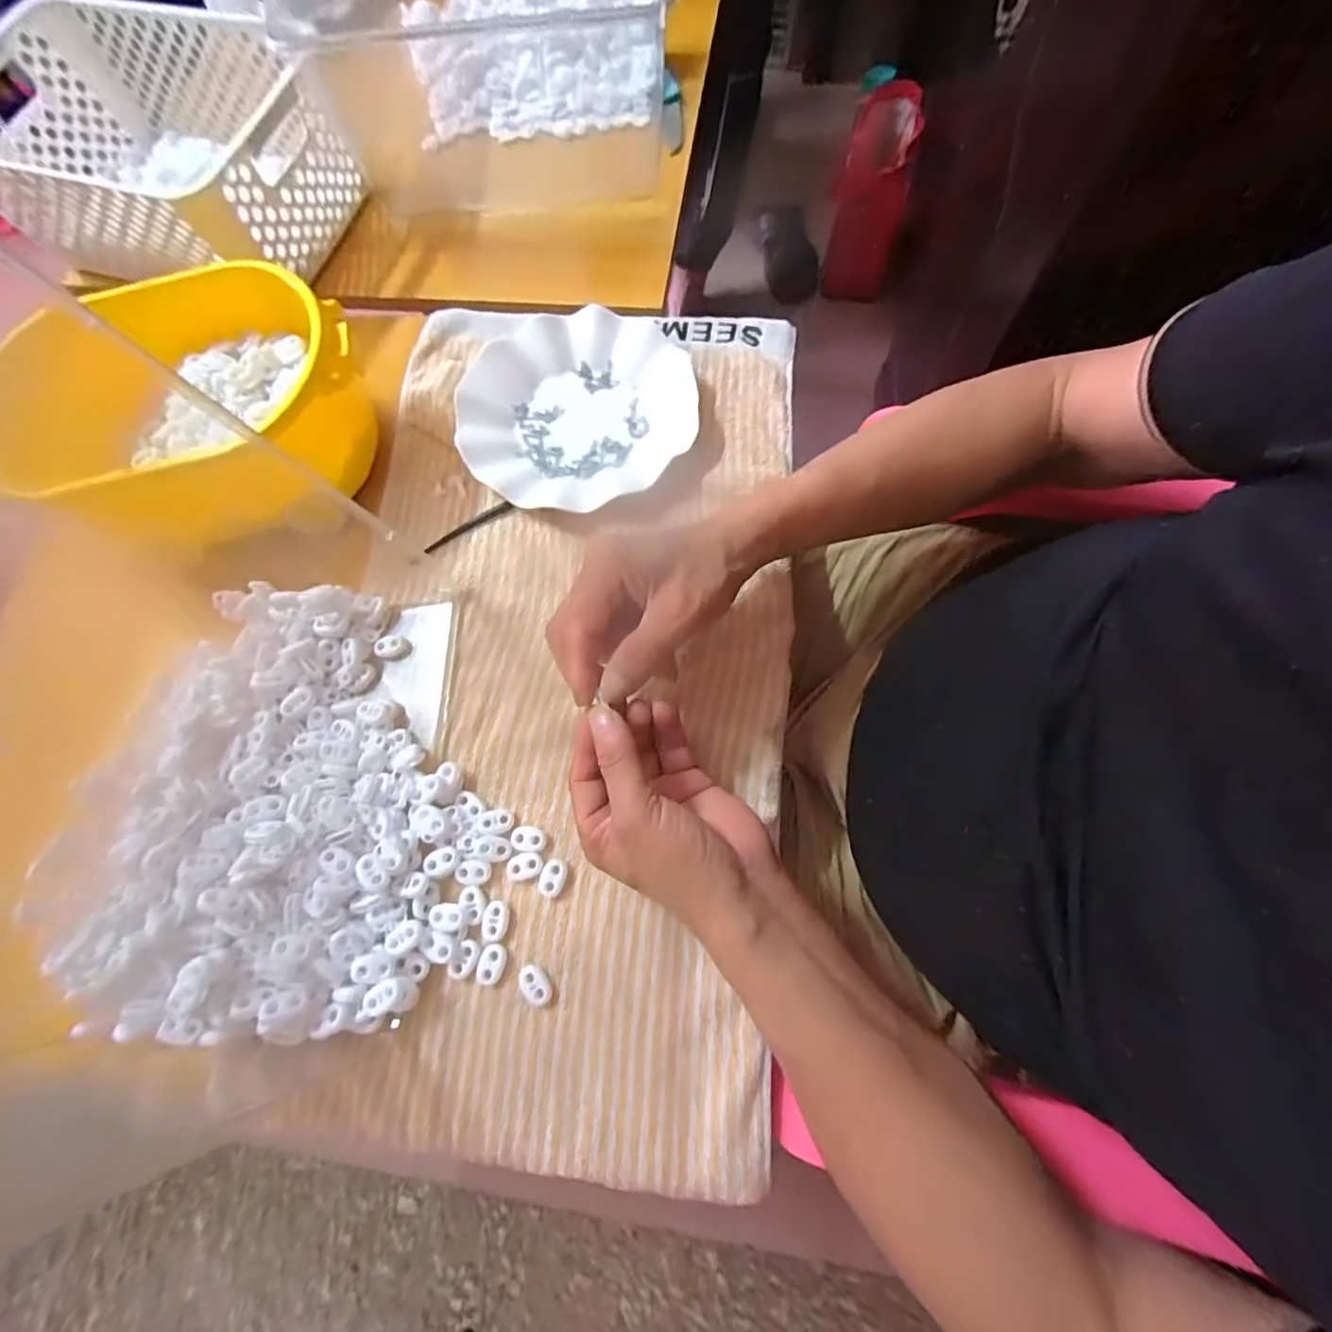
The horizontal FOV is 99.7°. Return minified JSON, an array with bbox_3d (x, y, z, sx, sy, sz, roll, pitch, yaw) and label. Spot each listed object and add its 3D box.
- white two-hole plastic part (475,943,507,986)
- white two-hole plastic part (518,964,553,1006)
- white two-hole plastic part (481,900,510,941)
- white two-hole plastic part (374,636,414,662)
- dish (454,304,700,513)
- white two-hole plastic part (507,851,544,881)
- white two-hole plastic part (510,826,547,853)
[{"bbox_3d":[-0.103,0.176,0.331,0.017,0.004,0.022,10,73,8],"label":"white two-hole plastic part"},{"bbox_3d":[-0.076,0.185,0.327,0.014,0.007,0.023,-43,74,-9],"label":"white two-hole plastic part"},{"bbox_3d":[-0.103,0.153,0.338,0.015,0.004,0.022,4,72,6],"label":"white two-hole plastic part"},{"bbox_3d":[-0.192,-0.012,0.393,0.024,0.005,0.017,1,72,5],"label":"white two-hole plastic part"},{"bbox_3d":[-0.070,-0.200,0.440,0.181,0.026,0.180,-1,72,4],"label":"dish"},{"bbox_3d":[-0.087,0.123,0.346,0.023,0.004,0.015,-10,72,1],"label":"white two-hole plastic part"},{"bbox_3d":[-0.086,0.108,0.350,0.022,0.004,0.015,5,73,6],"label":"white two-hole plastic part"}]

